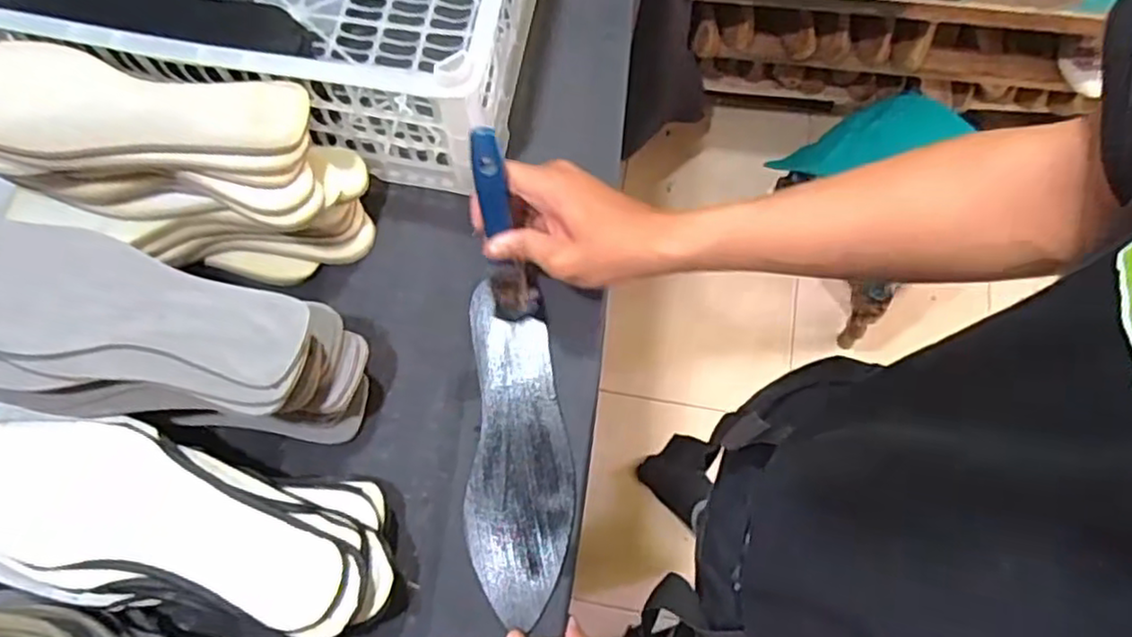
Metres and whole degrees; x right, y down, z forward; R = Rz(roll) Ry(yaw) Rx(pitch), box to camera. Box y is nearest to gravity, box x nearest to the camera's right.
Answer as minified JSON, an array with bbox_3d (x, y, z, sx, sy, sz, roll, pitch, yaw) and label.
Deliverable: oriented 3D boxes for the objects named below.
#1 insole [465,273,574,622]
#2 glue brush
[{"bbox_3d":[-0.036,0.094,0.524,0.077,0.019,0.237,-4,71,0],"label":"insole"},{"bbox_3d":[-0.045,-0.064,0.501,0.036,0.169,0.026,-12,45,-3],"label":"glue brush"}]

